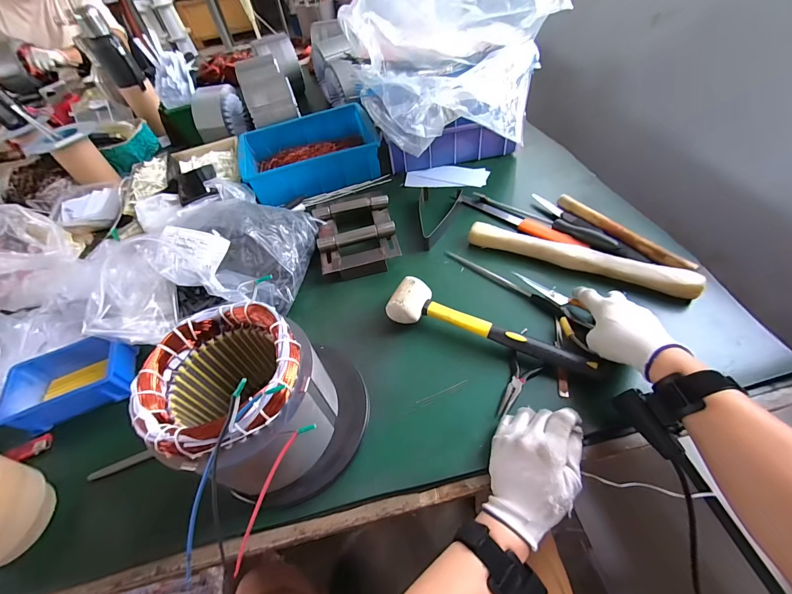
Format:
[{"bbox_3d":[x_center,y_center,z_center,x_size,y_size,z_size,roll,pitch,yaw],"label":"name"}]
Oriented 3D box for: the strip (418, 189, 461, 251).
[{"bbox_3d":[0.062,-0.153,0.631,0.076,0.030,0.148,17,57,20],"label":"strip"}]

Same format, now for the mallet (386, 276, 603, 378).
[{"bbox_3d":[0.125,0.041,0.464,0.281,0.057,0.067,15,56,19],"label":"mallet"}]

